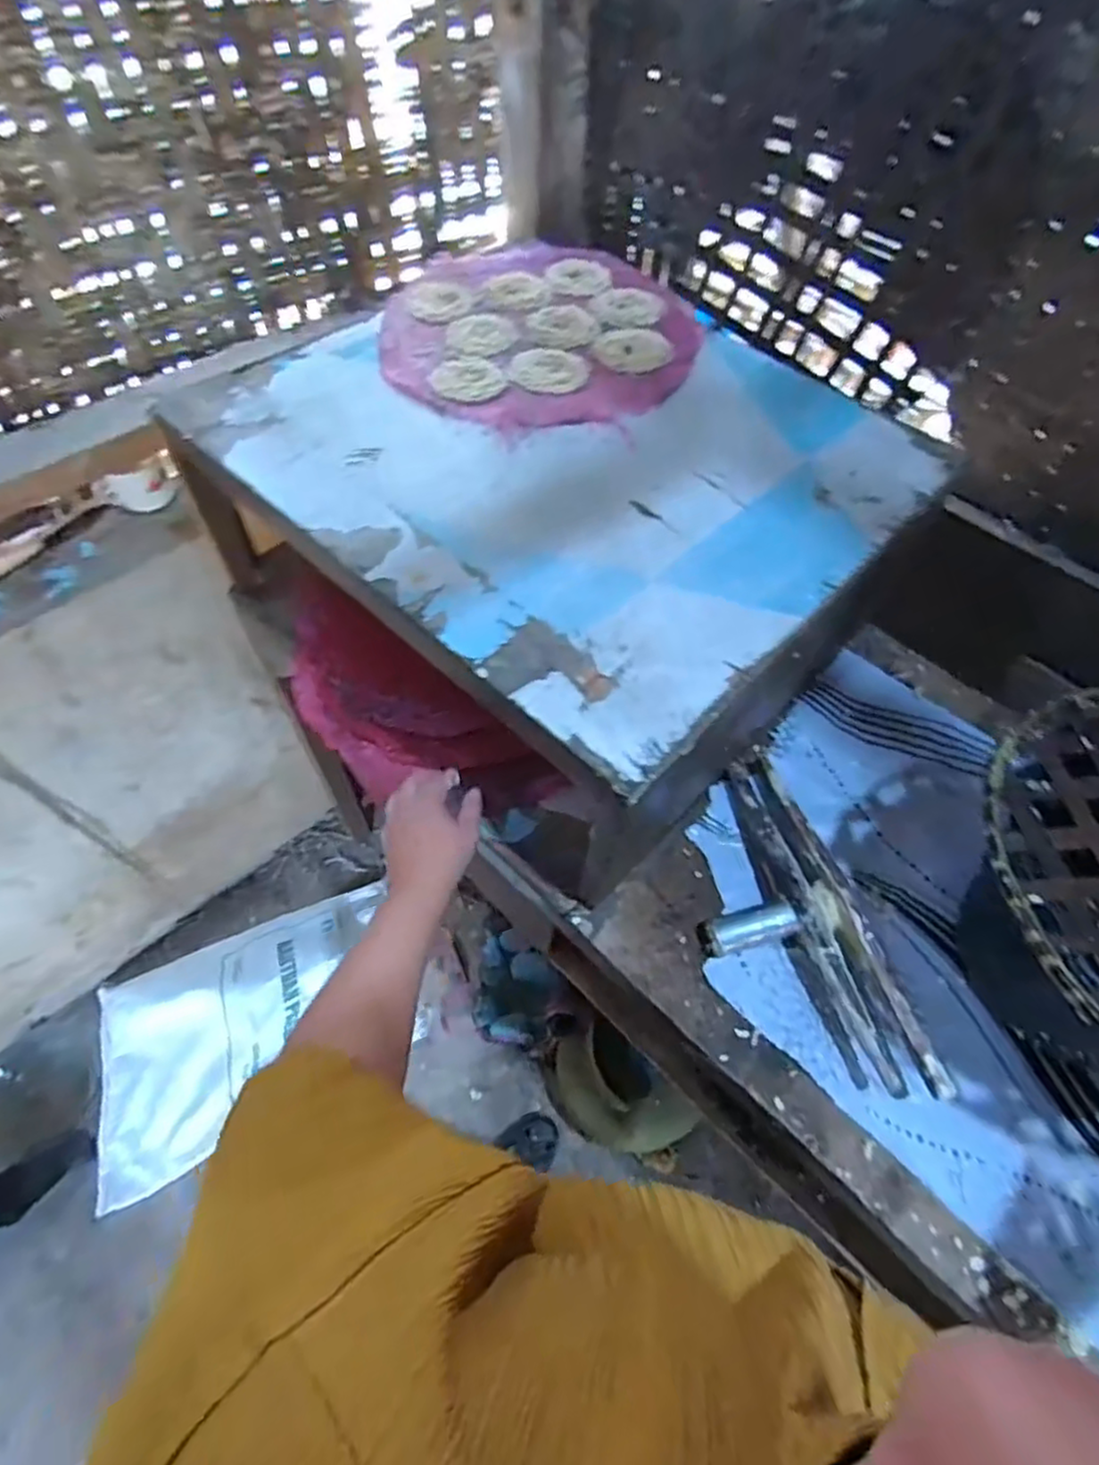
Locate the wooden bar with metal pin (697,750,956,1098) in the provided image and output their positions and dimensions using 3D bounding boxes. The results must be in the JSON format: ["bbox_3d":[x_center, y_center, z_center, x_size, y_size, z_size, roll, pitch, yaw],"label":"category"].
[{"bbox_3d":[0.209,0.161,0.633,0.123,0.065,0.324,-10,58,-9],"label":"wooden bar with metal pin"}]

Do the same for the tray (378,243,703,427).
[{"bbox_3d":[-0.016,-0.461,0.769,0.331,0.017,0.361,1,57,-2],"label":"tray"}]

